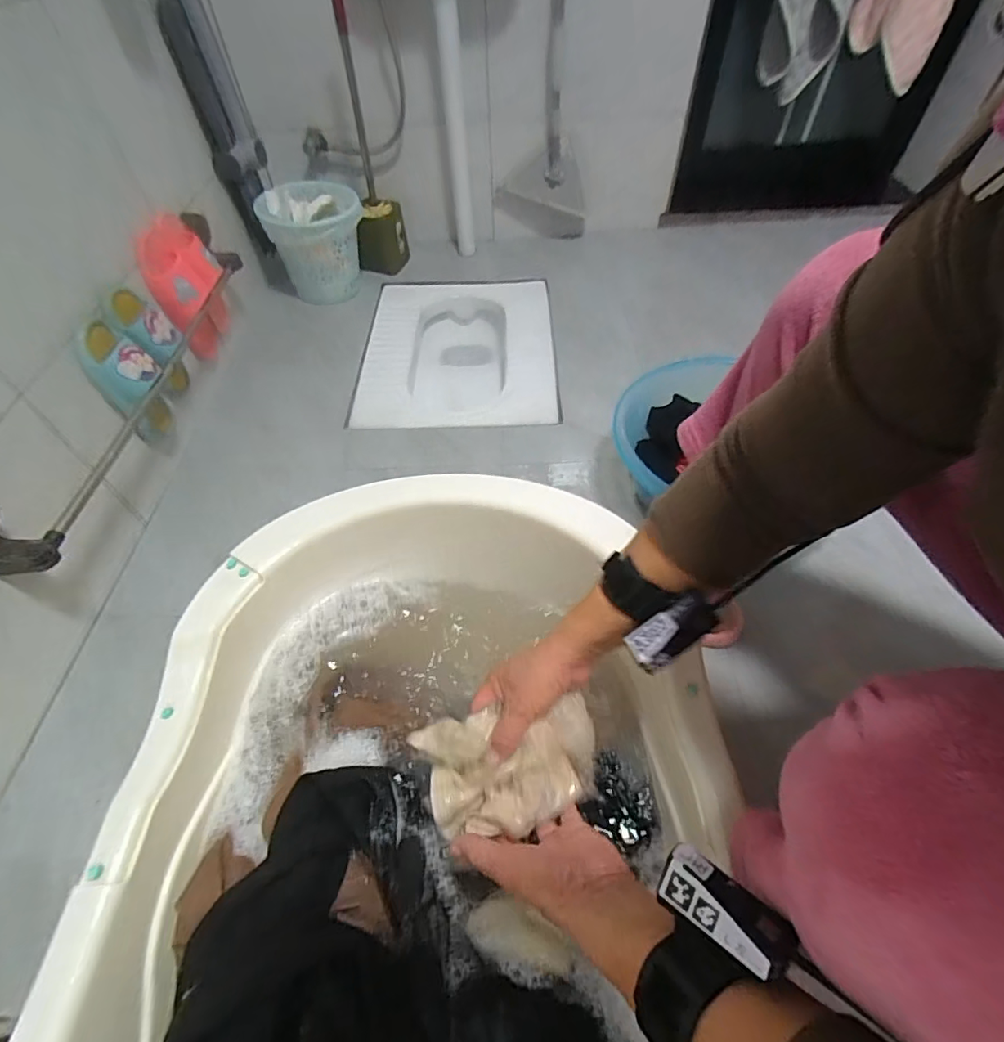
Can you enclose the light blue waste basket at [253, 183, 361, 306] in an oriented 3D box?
[{"bbox_3d":[-0.447,-0.676,1.240,0.226,0.208,0.209,-24,56,-15],"label":"light blue waste basket"}]

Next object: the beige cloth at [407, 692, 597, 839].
[{"bbox_3d":[0.000,0.229,0.473,0.169,0.069,0.099,-2,54,-1],"label":"beige cloth"}]

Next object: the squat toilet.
[{"bbox_3d":[-0.096,-0.375,1.216,0.424,0.165,0.579,-1,53,1],"label":"squat toilet"}]

